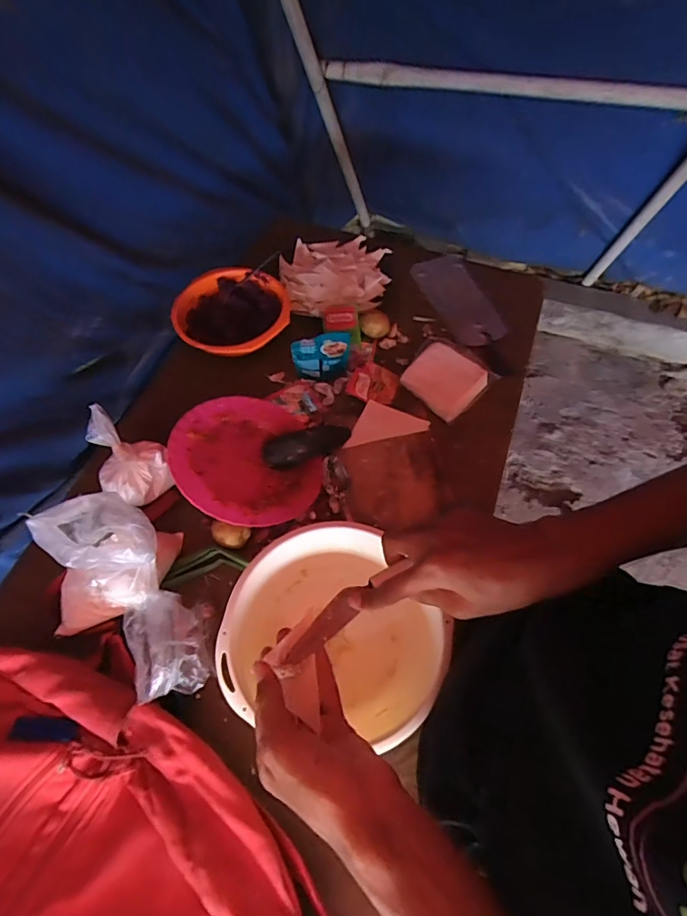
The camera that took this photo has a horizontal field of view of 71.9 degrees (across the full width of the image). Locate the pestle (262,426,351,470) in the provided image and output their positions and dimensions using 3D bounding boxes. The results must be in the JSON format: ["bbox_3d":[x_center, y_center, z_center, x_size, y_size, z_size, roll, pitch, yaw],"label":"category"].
[{"bbox_3d":[-0.054,-0.022,0.712,0.139,0.045,0.045,-23,63,-14],"label":"pestle"}]

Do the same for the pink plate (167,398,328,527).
[{"bbox_3d":[-0.142,0.005,0.694,0.212,0.032,0.206,2,56,-24],"label":"pink plate"}]

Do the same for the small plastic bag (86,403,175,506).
[{"bbox_3d":[-0.297,0.004,0.648,0.086,0.129,0.094,21,62,11],"label":"small plastic bag"}]

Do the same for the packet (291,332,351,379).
[{"bbox_3d":[-0.035,-0.165,0.775,0.092,0.090,0.016,-7,60,-5],"label":"packet"}]

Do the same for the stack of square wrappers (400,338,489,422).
[{"bbox_3d":[0.173,-0.137,0.798,0.121,0.027,0.124,-38,67,-20],"label":"stack of square wrappers"}]

